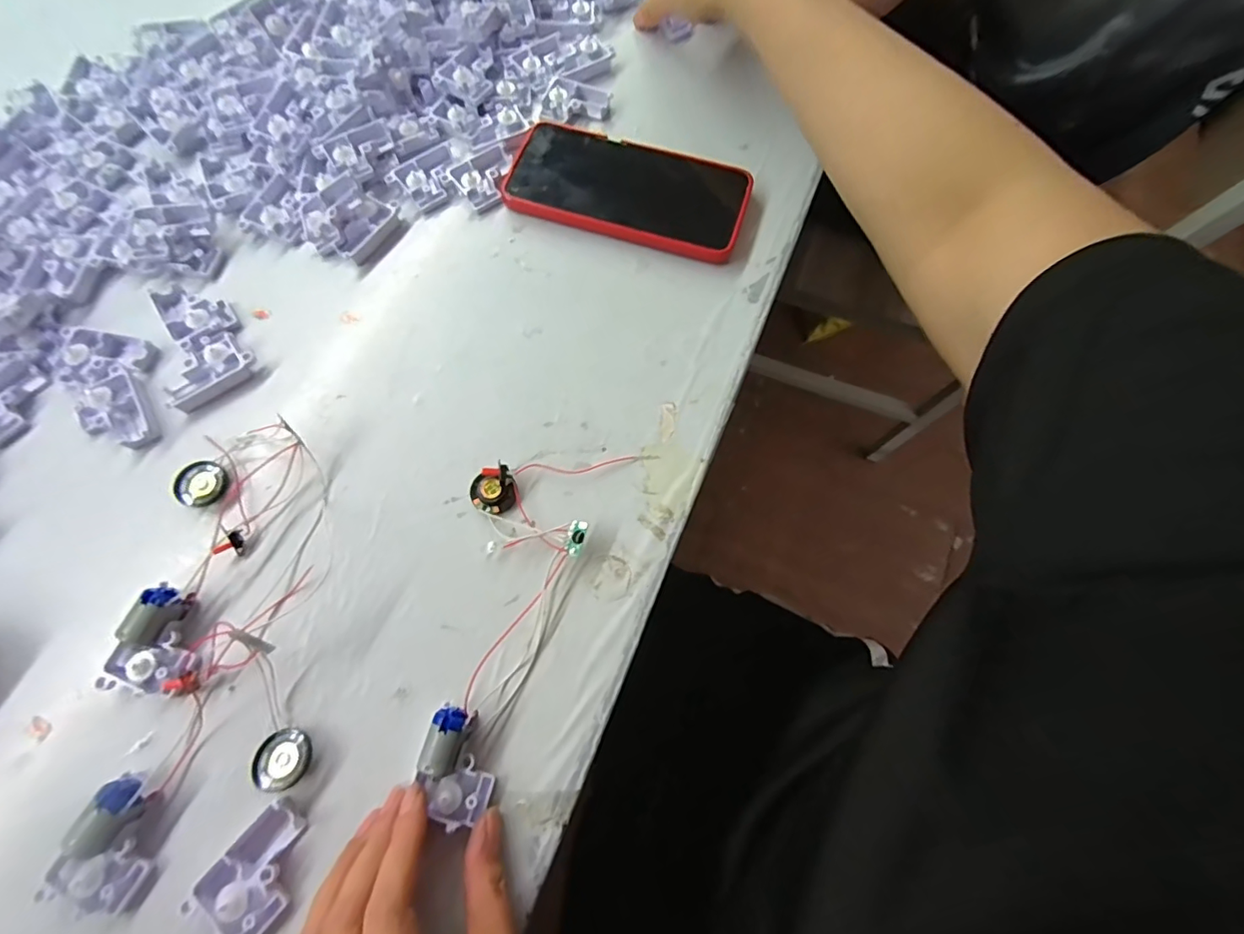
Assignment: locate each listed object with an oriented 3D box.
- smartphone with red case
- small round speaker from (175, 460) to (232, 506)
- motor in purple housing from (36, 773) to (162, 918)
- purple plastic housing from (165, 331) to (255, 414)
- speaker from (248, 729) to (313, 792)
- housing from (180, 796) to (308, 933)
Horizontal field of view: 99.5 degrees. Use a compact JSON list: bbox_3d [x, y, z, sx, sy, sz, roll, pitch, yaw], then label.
[{"bbox_3d":[0.004,-0.195,0.366,0.163,0.011,0.079,16,72,6],"label":"smartphone with red case"},{"bbox_3d":[-0.234,0.009,0.294,0.027,0.006,0.026,0,71,0],"label":"small round speaker"},{"bbox_3d":[-0.225,0.170,0.233,0.034,0.022,0.052,25,73,9],"label":"motor in purple housing"},{"bbox_3d":[-0.251,-0.059,0.315,0.051,0.014,0.040,-42,76,-13],"label":"purple plastic housing"},{"bbox_3d":[-0.161,0.138,0.249,0.026,0.006,0.025,-1,58,1],"label":"speaker"},{"bbox_3d":[-0.161,0.180,0.234,0.036,0.015,0.050,35,75,11],"label":"housing"}]

